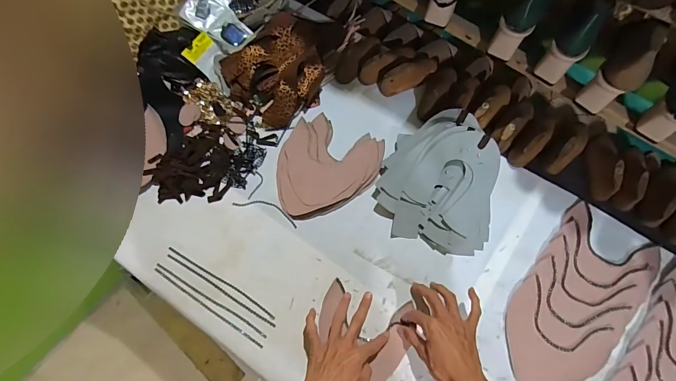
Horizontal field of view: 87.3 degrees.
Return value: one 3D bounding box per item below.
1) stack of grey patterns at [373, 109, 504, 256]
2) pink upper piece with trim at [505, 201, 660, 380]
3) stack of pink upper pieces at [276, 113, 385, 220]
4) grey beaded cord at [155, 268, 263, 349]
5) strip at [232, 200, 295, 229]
[{"bbox_3d":[0.185,-0.027,0.639,0.207,0.090,0.241,17,70,9],"label":"stack of grey patterns"},{"bbox_3d":[0.402,0.187,0.603,0.165,0.008,0.319,38,77,16],"label":"pink upper piece with trim"},{"bbox_3d":[-0.027,-0.040,0.690,0.187,0.013,0.208,24,72,11],"label":"stack of pink upper pieces"},{"bbox_3d":[-0.225,0.201,0.608,0.232,0.010,0.008,30,73,13],"label":"grey beaded cord"},{"bbox_3d":[-0.136,0.036,0.676,0.135,0.007,0.029,20,71,9],"label":"strip"}]

